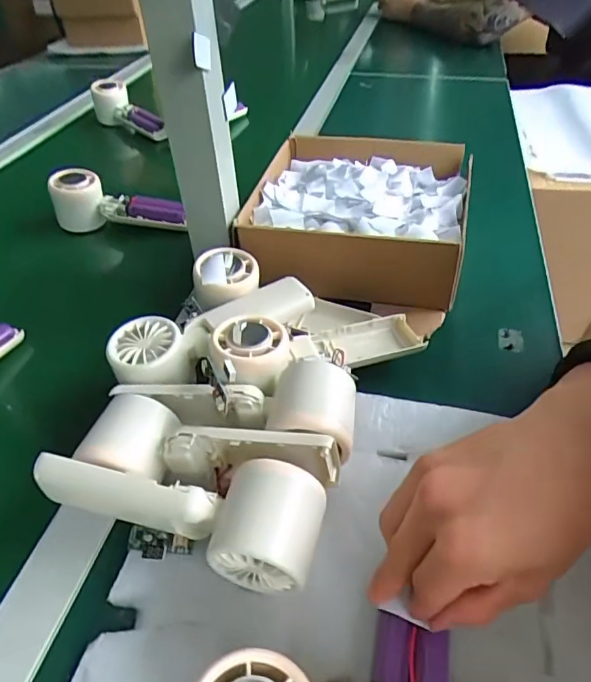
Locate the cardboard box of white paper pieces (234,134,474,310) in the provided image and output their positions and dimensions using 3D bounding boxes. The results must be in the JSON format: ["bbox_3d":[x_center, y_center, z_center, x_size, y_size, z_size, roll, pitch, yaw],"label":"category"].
[{"bbox_3d":[0.068,-0.132,0.534,0.207,0.080,0.224,10,45,13],"label":"cardboard box of white paper pieces"}]

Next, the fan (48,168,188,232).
[{"bbox_3d":[-0.204,-0.162,0.593,0.156,0.063,0.043,4,44,6],"label":"fan"}]

